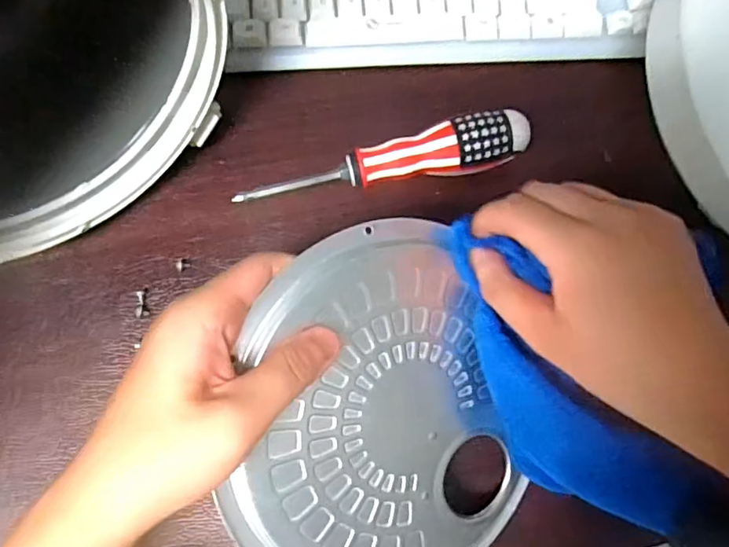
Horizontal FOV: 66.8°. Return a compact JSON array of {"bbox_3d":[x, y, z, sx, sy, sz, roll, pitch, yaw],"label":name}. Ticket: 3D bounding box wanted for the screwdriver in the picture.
[{"bbox_3d":[0.015,-0.064,0.339,0.179,0.024,0.030,-16,75,-9],"label":"screwdriver"}]

